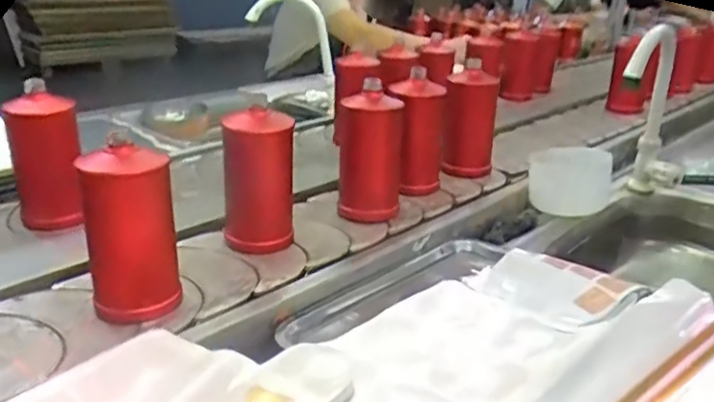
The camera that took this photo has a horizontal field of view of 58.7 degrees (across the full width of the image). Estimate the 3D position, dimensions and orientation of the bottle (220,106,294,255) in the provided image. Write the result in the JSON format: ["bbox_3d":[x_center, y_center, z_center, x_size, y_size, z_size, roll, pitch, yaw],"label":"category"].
[{"bbox_3d":[-0.121,-0.020,0.795,0.076,0.176,0.073,12,24,28],"label":"bottle"}]

